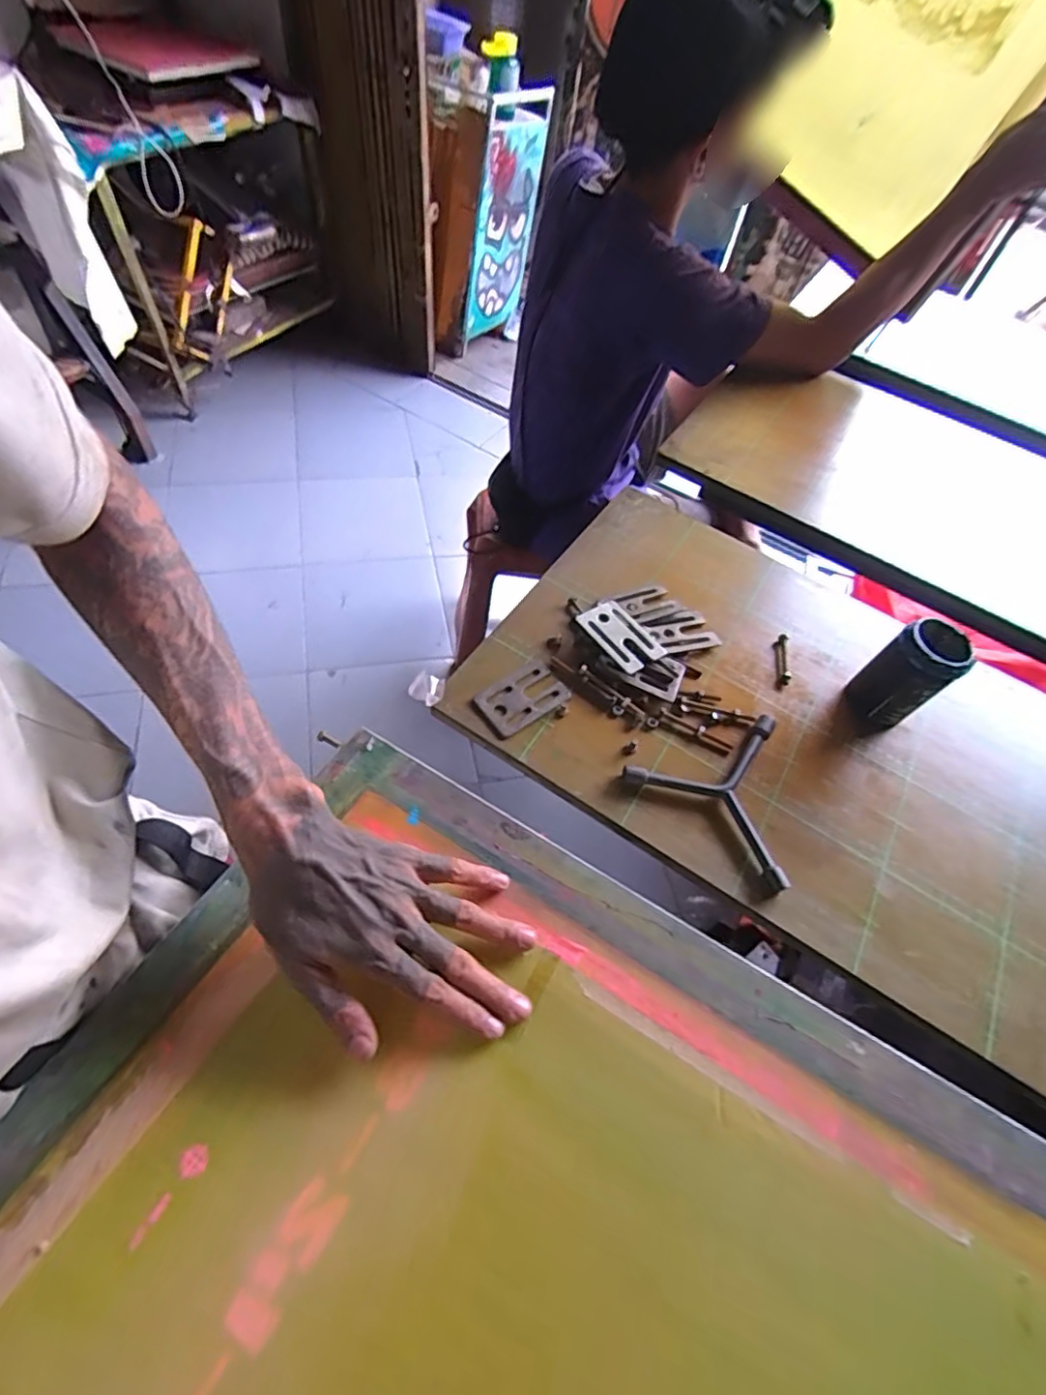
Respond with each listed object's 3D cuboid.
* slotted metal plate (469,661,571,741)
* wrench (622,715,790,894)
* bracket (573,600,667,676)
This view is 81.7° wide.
[{"bbox_3d":[-0.003,0.000,0.563,0.083,0.004,0.055,-31,63,-25],"label":"slotted metal plate"},{"bbox_3d":[0.189,0.070,0.536,0.154,0.024,0.134,35,58,18],"label":"wrench"},{"bbox_3d":[0.096,-0.062,0.594,0.054,0.006,0.086,-35,67,-25],"label":"bracket"}]

